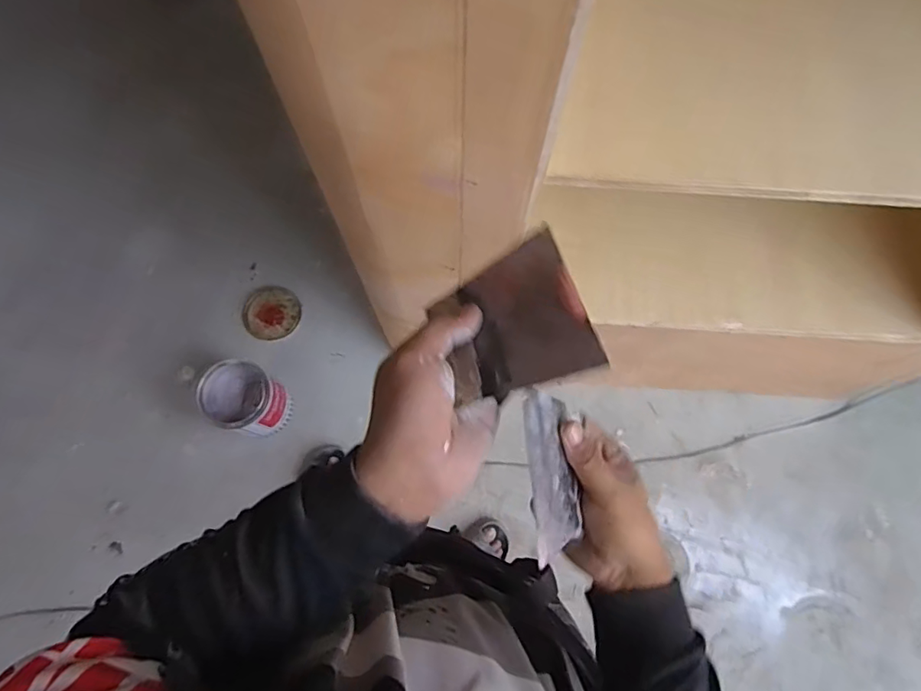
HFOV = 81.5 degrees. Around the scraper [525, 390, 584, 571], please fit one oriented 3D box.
[{"bbox_3d":[0.063,0.085,0.358,0.004,0.072,0.103,-11,76,32],"label":"scraper"}]

